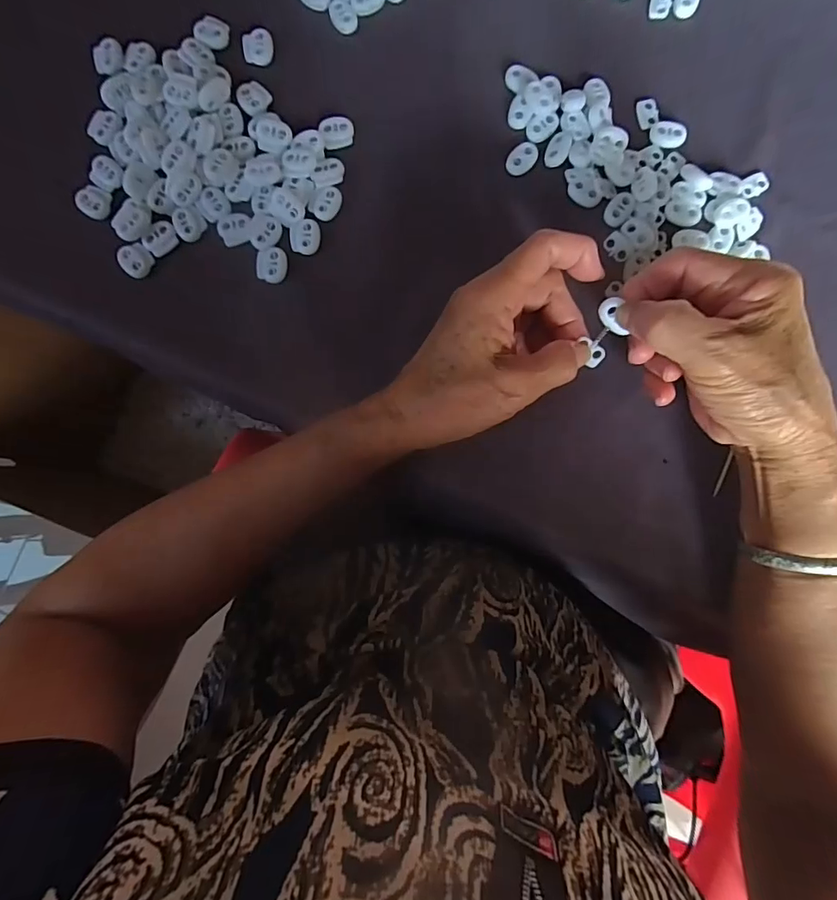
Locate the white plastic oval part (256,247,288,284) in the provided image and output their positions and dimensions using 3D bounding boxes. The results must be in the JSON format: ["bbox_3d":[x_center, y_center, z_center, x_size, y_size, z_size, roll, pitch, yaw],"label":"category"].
[{"bbox_3d":[-0.094,-0.119,0.308,0.019,0.004,0.022,9,87,1],"label":"white plastic oval part"}]

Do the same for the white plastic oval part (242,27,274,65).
[{"bbox_3d":[-0.105,-0.265,0.314,0.019,0.004,0.023,-8,87,0],"label":"white plastic oval part"}]

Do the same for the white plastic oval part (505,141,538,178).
[{"bbox_3d":[0.067,-0.188,0.309,0.015,0.004,0.024,37,88,2],"label":"white plastic oval part"}]

